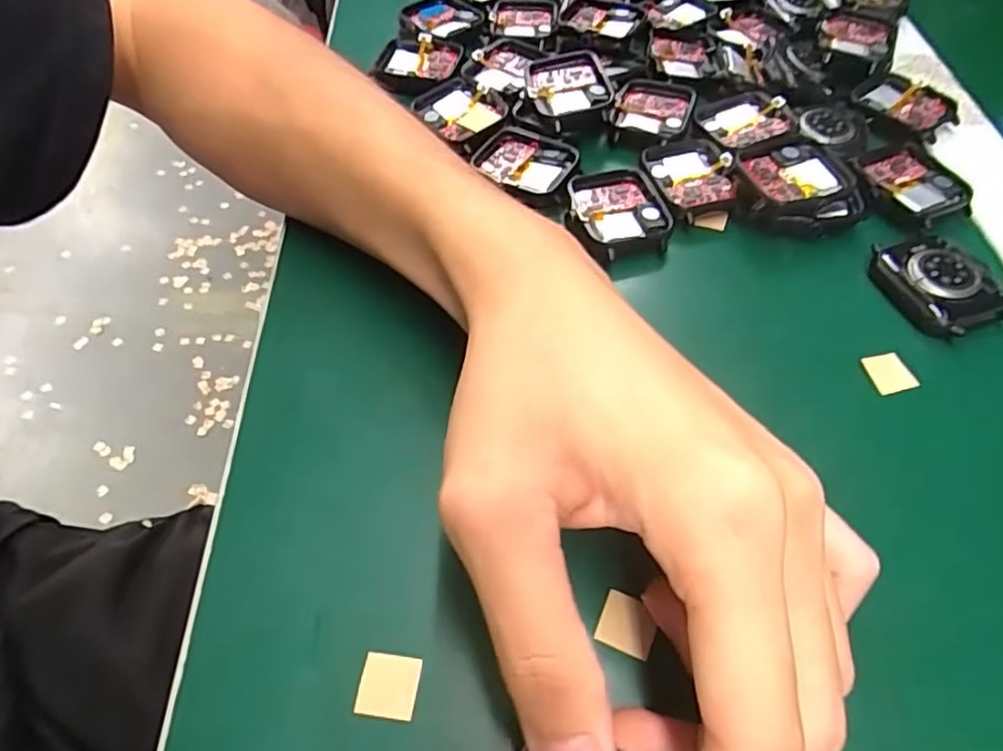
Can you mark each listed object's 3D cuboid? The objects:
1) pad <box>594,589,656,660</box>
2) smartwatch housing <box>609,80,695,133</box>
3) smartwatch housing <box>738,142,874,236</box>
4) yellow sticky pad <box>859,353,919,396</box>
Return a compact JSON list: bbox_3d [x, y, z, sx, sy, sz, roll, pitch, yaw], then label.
[{"bbox_3d":[0.036,0.070,0.179,0.015,0.004,0.015,19,59,12],"label":"pad"},{"bbox_3d":[0.072,-0.129,0.305,0.039,0.008,0.036,8,57,5],"label":"smartwatch housing"},{"bbox_3d":[0.127,-0.079,0.267,0.051,0.012,0.039,-7,57,-4],"label":"smartwatch housing"},{"bbox_3d":[0.139,-0.001,0.228,0.014,0.004,0.015,-16,58,-10],"label":"yellow sticky pad"}]

